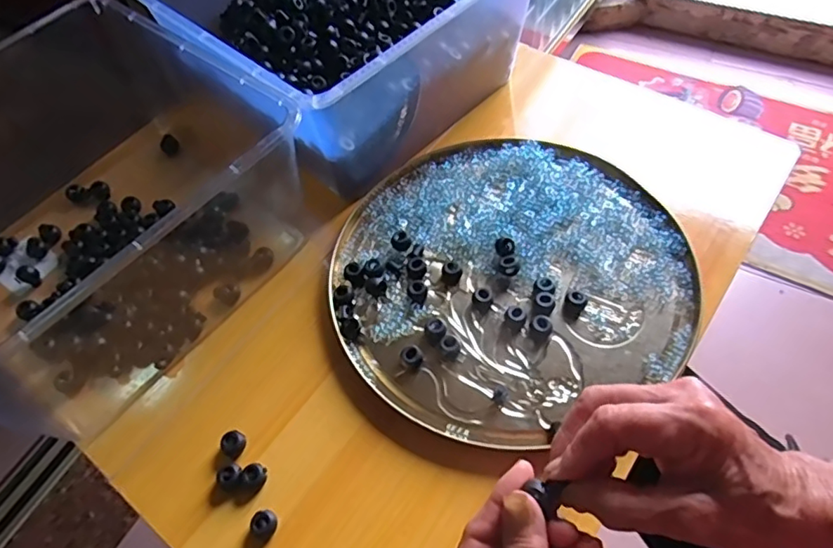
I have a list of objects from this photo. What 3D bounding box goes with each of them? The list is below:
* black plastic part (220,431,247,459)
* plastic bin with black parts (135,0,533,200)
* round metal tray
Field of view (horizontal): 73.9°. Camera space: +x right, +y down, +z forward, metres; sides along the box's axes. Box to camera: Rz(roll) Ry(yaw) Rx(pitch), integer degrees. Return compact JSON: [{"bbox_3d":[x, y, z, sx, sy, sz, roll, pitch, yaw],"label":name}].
[{"bbox_3d":[-0.135,0.125,0.408,0.016,0.011,0.017,26,62,20],"label":"black plastic part"},{"bbox_3d":[-0.080,-0.260,0.571,0.314,0.134,0.304,38,67,25],"label":"plastic bin with black parts"},{"bbox_3d":[0.073,-0.005,0.470,0.290,0.022,0.265,-2,56,3],"label":"round metal tray"}]

